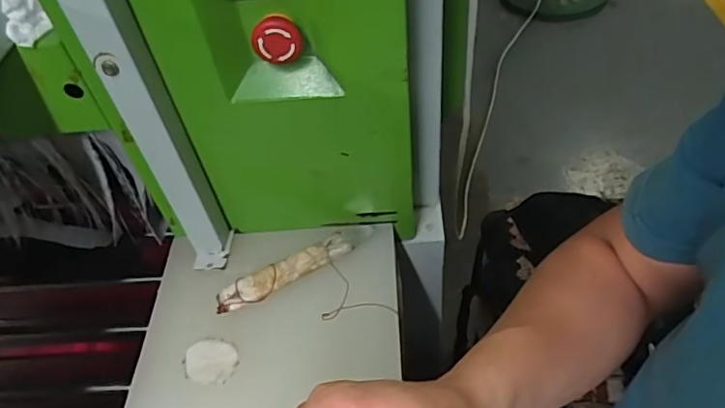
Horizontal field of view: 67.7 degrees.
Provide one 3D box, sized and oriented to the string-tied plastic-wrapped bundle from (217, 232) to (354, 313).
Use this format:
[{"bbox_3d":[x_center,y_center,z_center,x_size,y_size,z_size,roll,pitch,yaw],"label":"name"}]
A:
[{"bbox_3d":[-0.077,0.067,0.532,0.137,0.011,0.029,-25,51,-15],"label":"string-tied plastic-wrapped bundle"}]

